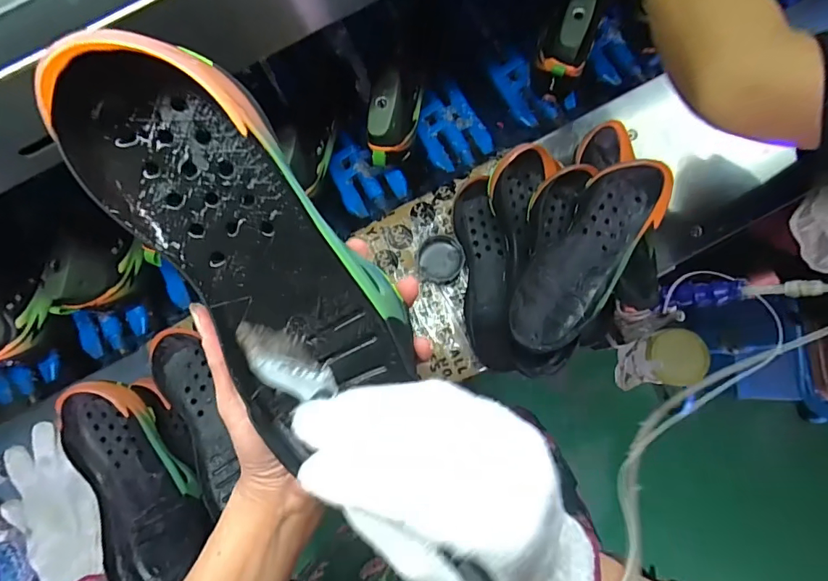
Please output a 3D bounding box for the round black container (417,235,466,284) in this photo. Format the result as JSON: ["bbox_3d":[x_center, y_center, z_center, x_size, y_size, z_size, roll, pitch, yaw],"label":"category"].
[{"bbox_3d":[0.036,-0.040,0.599,0.058,0.024,0.059,0,82,4],"label":"round black container"}]

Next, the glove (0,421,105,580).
[{"bbox_3d":[-0.455,0.274,0.570,0.108,0.033,0.199,-42,82,-3],"label":"glove"}]

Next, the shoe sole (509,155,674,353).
[{"bbox_3d":[0.181,-0.037,0.482,0.086,0.032,0.232,36,86,8],"label":"shoe sole"}]

